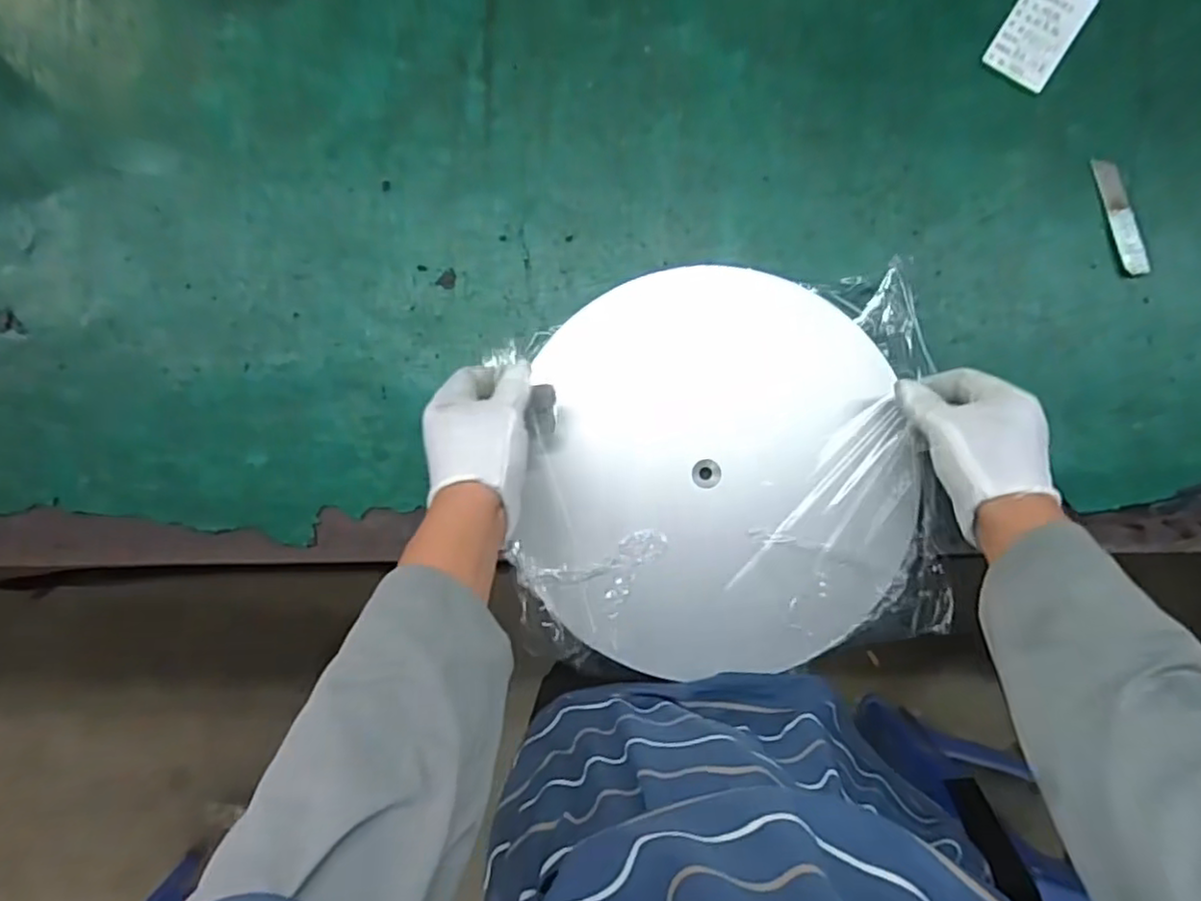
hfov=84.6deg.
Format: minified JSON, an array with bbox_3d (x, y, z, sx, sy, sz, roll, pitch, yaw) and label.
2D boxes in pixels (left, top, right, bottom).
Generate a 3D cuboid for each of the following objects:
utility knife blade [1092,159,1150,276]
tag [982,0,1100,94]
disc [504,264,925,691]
[{"bbox_3d":[0.419,-0.188,0.531,0.017,0.004,0.097,-17,87,17],"label":"utility knife blade"},{"bbox_3d":[0.354,-0.338,0.531,0.053,0.004,0.084,32,97,4],"label":"tag"},{"bbox_3d":[0.091,0.017,0.525,0.292,0.032,0.315,0,90,4],"label":"disc"}]

